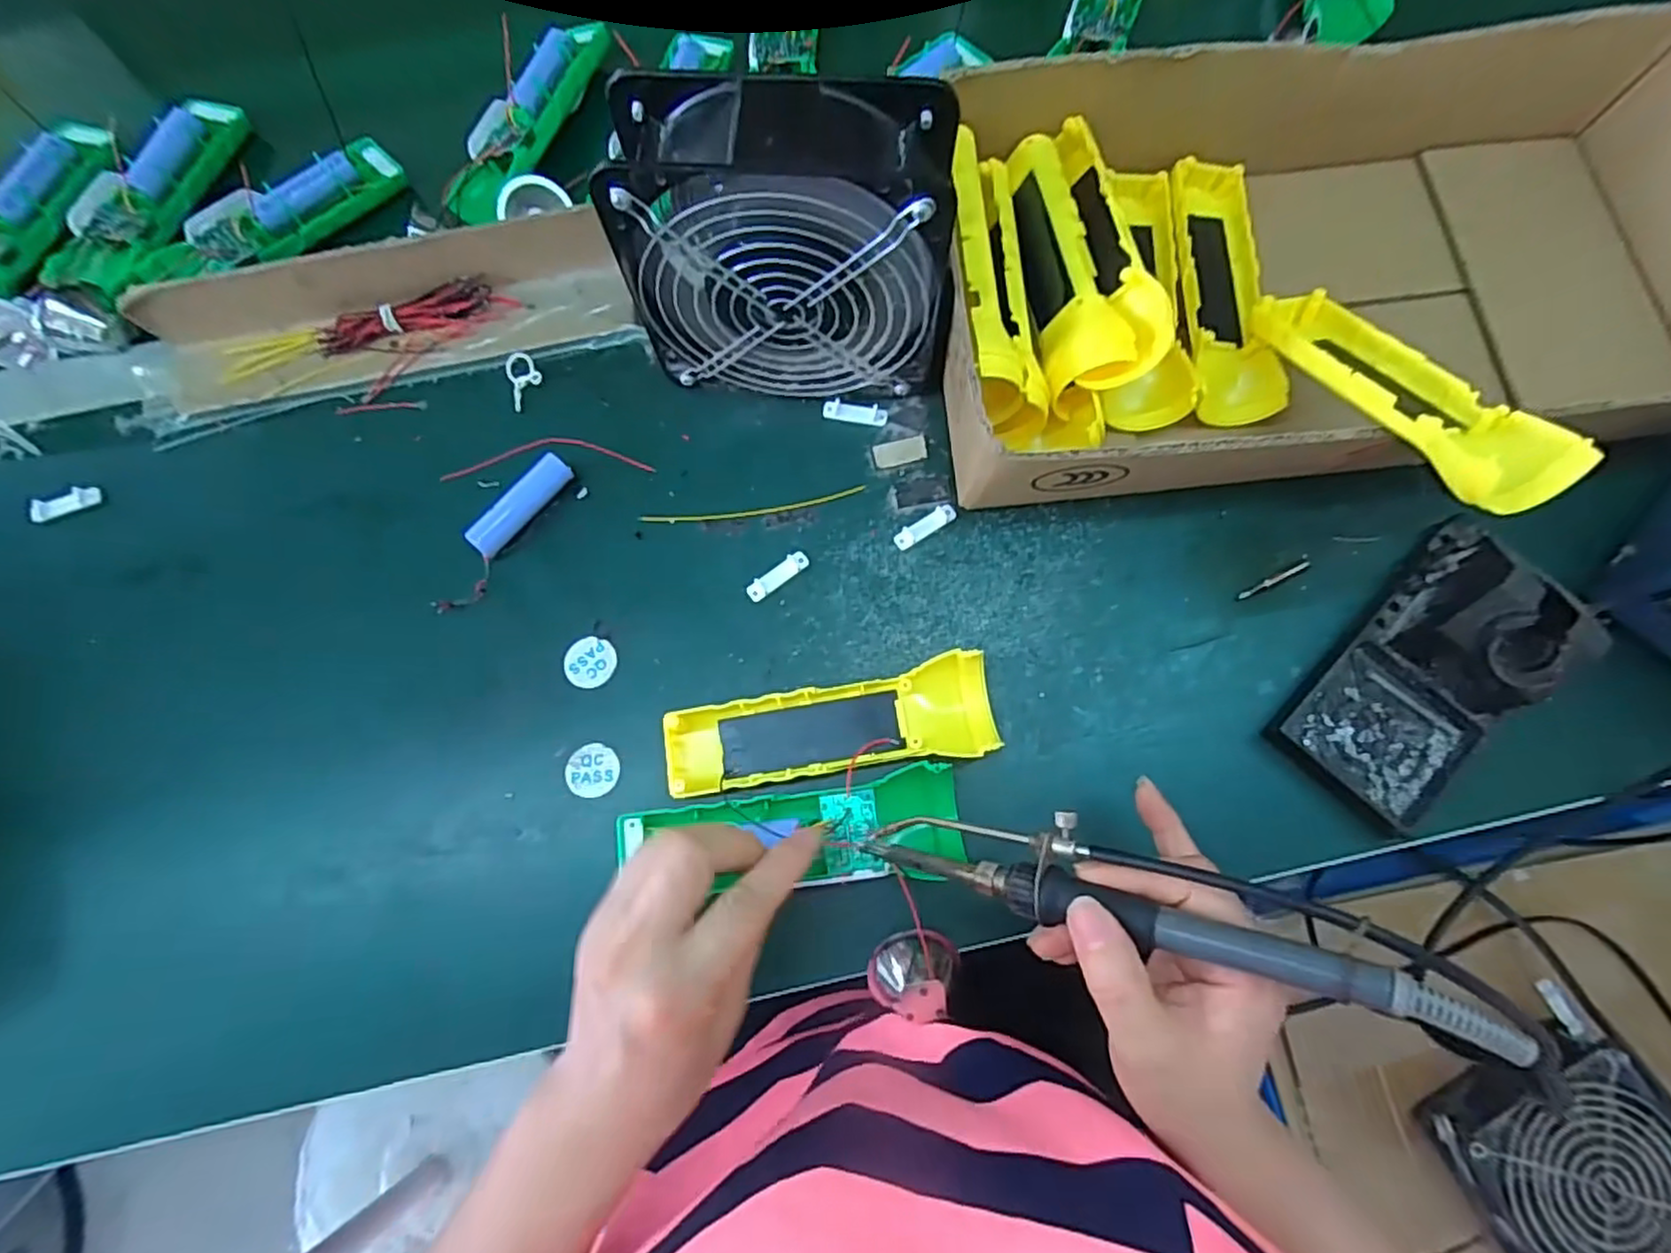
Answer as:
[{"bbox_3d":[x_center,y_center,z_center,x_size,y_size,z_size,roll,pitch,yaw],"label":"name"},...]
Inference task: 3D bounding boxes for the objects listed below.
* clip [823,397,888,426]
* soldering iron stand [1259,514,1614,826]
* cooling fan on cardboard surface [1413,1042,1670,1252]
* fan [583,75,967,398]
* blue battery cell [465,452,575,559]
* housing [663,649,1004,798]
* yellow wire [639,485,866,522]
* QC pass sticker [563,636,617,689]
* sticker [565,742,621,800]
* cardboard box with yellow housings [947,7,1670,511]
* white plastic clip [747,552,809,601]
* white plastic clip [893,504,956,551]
[{"bbox_3d":[0.011,-0.125,0.412,0.037,0.005,0.012,11,75,4],"label":"clip"},{"bbox_3d":[0.296,0.016,0.331,0.076,0.069,0.154,44,79,12],"label":"soldering iron stand"},{"bbox_3d":[0.454,0.334,0.440,0.122,0.049,0.139,-32,74,-4],"label":"cooling fan on cardboard surface"},{"bbox_3d":[-0.020,-0.181,0.354,0.153,0.156,0.060,5,74,2],"label":"fan"},{"bbox_3d":[-0.174,-0.067,0.394,0.016,0.020,0.066,37,78,10],"label":"blue battery cell"},{"bbox_3d":[-0.002,0.050,0.357,0.163,0.023,0.048,-8,74,-1],"label":"housing"},{"bbox_3d":[-0.046,-0.067,0.400,0.127,0.004,0.008,-9,74,-1],"label":"yellow wire"},{"bbox_3d":[-0.132,0.019,0.381,0.026,0.004,0.028,-4,75,-10],"label":"QC pass sticker"},{"bbox_3d":[-0.125,0.074,0.365,0.027,0.004,0.026,8,74,3],"label":"sticker"},{"bbox_3d":[0.269,-0.174,0.374,0.420,0.092,0.258,-5,74,0],"label":"cardboard box with yellow housings"},{"bbox_3d":[-0.031,-0.028,0.389,0.038,0.004,0.011,-38,77,-9],"label":"white plastic clip"},{"bbox_3d":[0.050,-0.056,0.393,0.037,0.005,0.011,-31,76,-8],"label":"white plastic clip"}]

